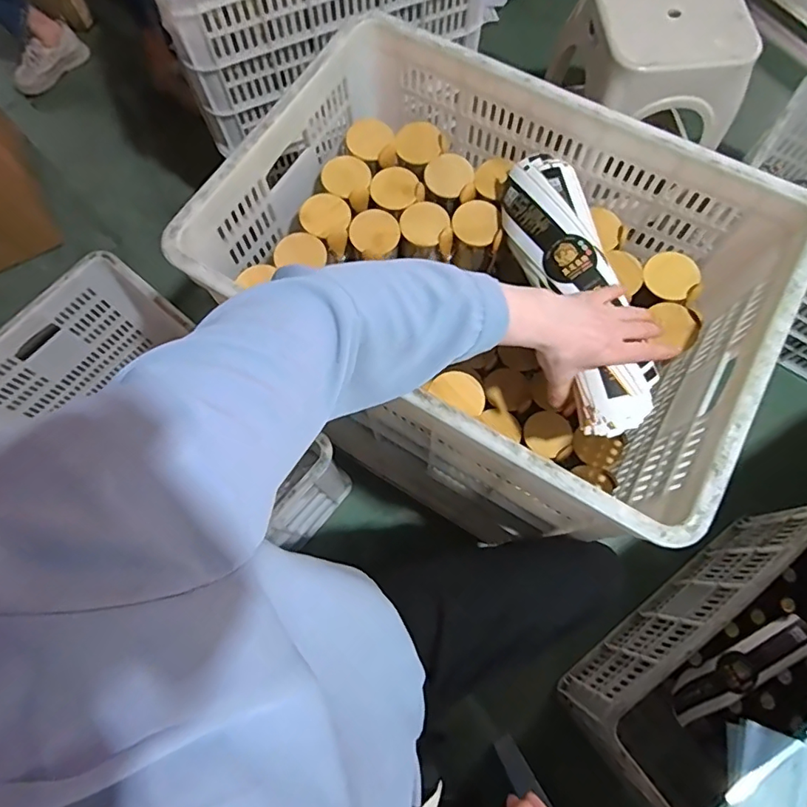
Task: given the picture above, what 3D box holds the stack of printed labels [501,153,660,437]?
[{"bbox_3d":[0.202,-0.137,0.609,0.091,0.050,0.348,-15,76,-3],"label":"stack of printed labels"}]

